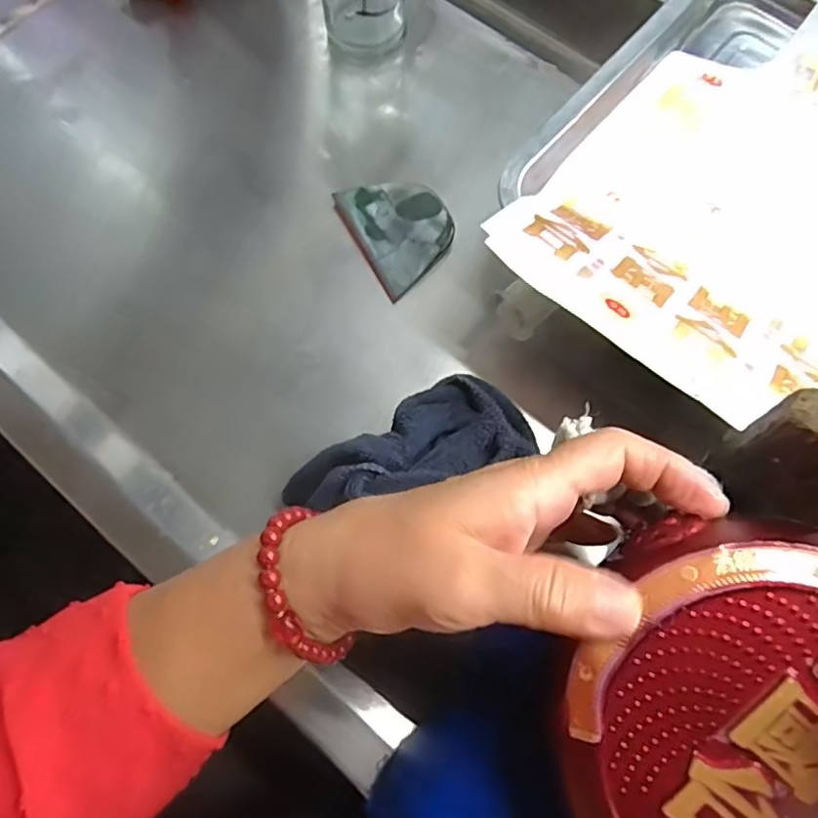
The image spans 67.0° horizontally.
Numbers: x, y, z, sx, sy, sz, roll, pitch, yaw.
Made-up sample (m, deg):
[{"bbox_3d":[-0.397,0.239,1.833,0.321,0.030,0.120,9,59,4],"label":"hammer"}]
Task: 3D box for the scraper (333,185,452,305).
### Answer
[{"bbox_3d":[-0.005,-0.115,0.388,0.059,0.005,0.079,-30,74,-3],"label":"scraper"}]

